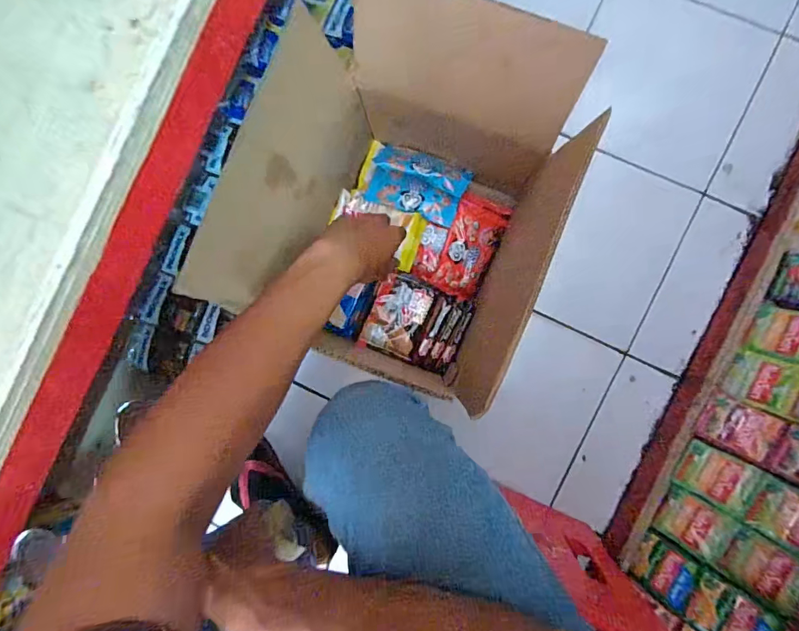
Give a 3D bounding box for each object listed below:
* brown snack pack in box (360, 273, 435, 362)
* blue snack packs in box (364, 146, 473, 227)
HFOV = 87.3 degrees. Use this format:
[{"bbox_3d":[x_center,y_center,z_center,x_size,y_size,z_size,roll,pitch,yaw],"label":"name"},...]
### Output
[{"bbox_3d":[-0.001,0.000,0.674,0.086,0.032,0.119,22,91,4],"label":"brown snack pack in box"},{"bbox_3d":[0.025,-0.209,0.663,0.154,0.055,0.097,23,91,4],"label":"blue snack packs in box"}]

